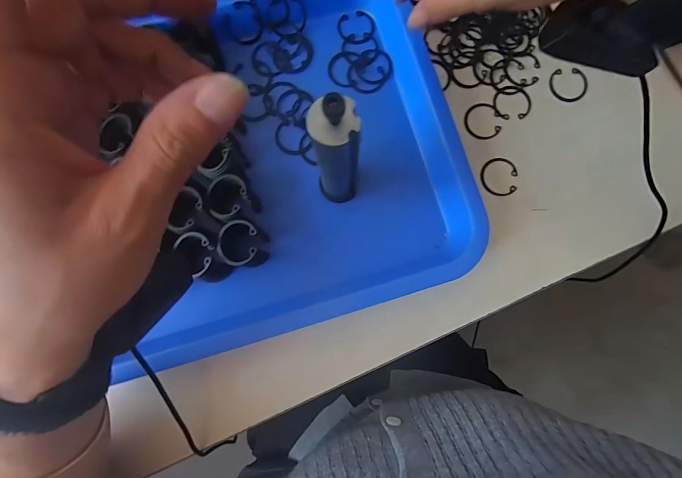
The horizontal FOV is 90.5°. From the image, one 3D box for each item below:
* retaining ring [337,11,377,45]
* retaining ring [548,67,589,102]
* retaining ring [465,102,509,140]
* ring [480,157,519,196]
[{"bbox_3d":[0.016,-0.207,0.330,0.036,0.004,0.033,0,83,-1],"label":"retaining ring"},{"bbox_3d":[0.221,-0.149,0.326,0.037,0.004,0.033,-3,84,-2],"label":"retaining ring"},{"bbox_3d":[0.136,-0.112,0.322,0.035,0.004,0.039,42,84,3],"label":"retaining ring"},{"bbox_3d":[0.149,-0.058,0.314,0.035,0.004,0.036,0,84,-1],"label":"ring"}]

